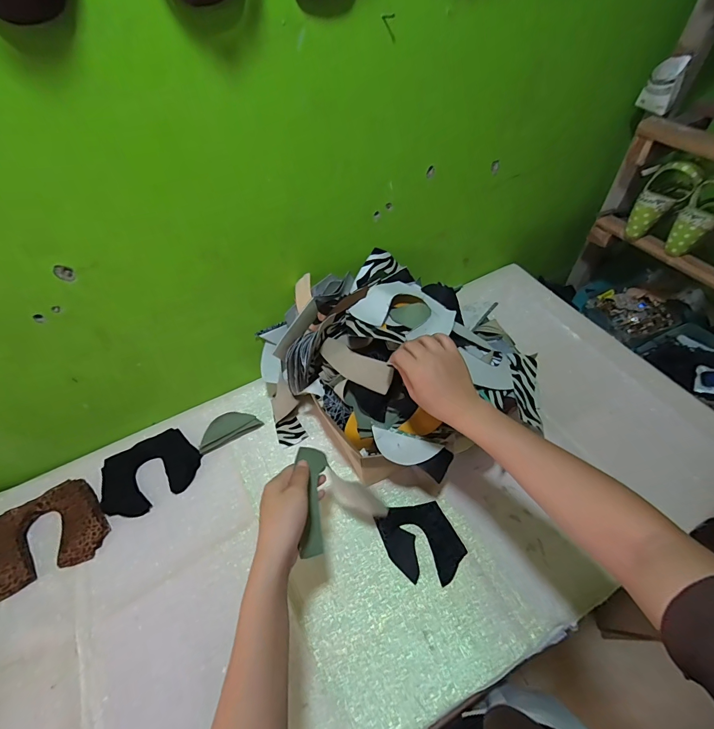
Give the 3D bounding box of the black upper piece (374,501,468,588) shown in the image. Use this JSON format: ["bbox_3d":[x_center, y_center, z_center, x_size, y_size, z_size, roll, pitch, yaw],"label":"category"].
[{"bbox_3d":[0.100,0.270,0.564,0.103,0.006,0.121,-24,56,-14],"label":"black upper piece"}]

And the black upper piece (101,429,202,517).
[{"bbox_3d":[-0.364,0.188,0.650,0.160,0.009,0.122,-26,63,-15],"label":"black upper piece"}]

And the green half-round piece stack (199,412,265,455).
[{"bbox_3d":[-0.241,0.118,0.692,0.112,0.006,0.058,-26,57,-16],"label":"green half-round piece stack"}]

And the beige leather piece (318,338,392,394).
[{"bbox_3d":[-0.003,0.003,0.571,0.120,0.010,0.048,24,96,16],"label":"beige leather piece"}]

